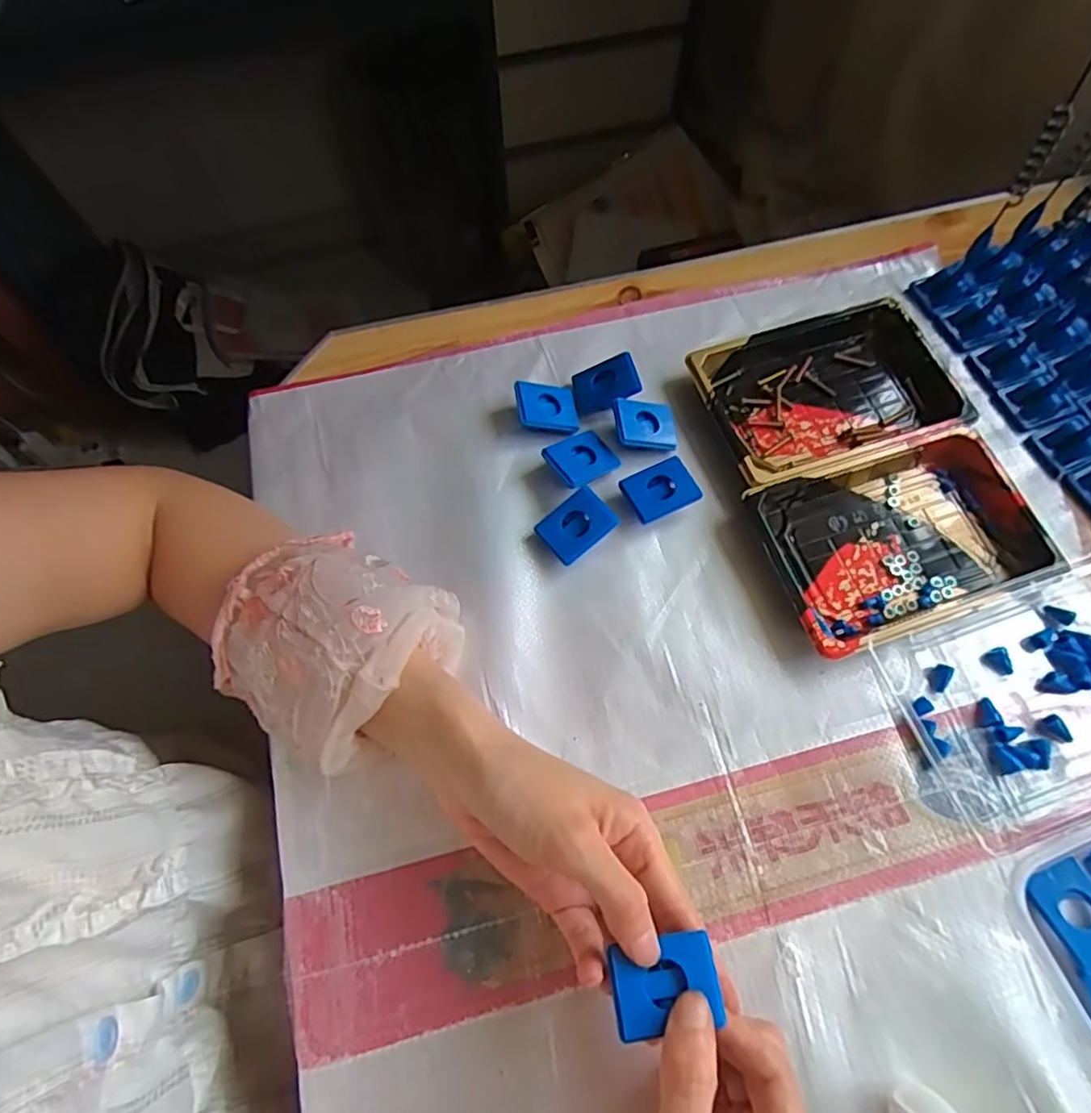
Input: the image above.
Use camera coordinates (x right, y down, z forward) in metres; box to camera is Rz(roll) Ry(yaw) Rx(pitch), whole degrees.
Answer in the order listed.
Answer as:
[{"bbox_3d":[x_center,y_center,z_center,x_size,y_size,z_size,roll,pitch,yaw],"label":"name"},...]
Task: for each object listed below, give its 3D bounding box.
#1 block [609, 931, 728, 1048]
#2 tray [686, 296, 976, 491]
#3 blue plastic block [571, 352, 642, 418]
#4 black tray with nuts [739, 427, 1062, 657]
[{"bbox_3d":[0.049,0.177,0.265,0.044,0.007,0.030,-12,67,-3],"label":"block"},{"bbox_3d":[0.191,-0.111,0.437,0.165,0.020,0.114,-17,67,-6],"label":"tray"},{"bbox_3d":[0.041,-0.118,0.442,0.046,0.007,0.033,-23,78,23],"label":"blue plastic block"},{"bbox_3d":[0.215,-0.011,0.391,0.158,0.025,0.108,-16,67,-5],"label":"black tray with nuts"}]

